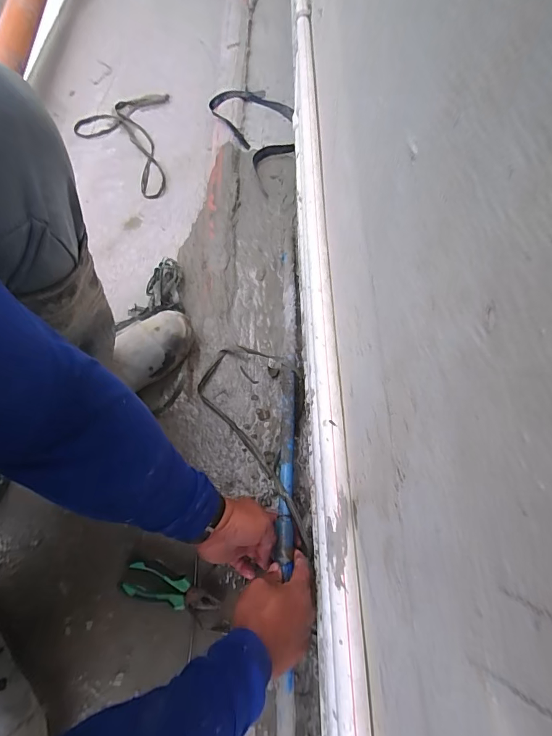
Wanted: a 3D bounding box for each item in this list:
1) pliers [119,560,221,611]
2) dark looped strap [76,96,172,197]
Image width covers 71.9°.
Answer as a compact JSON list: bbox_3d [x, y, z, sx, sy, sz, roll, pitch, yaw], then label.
[{"bbox_3d":[-0.156,0.327,0.564,0.146,0.014,0.047,13,67,9],"label":"pliers"},{"bbox_3d":[-0.408,-0.583,0.998,0.241,0.026,0.383,-6,65,0],"label":"dark looped strap"}]

